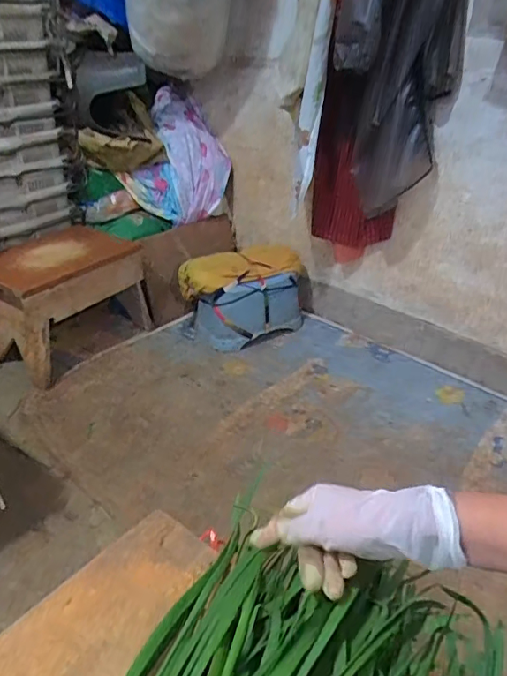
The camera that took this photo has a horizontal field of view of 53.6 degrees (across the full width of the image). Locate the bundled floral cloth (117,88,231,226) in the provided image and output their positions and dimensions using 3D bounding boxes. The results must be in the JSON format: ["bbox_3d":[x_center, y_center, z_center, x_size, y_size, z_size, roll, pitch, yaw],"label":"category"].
[{"bbox_3d":[-0.221,-0.539,1.520,0.264,0.322,0.216,10,32,11],"label":"bundled floral cloth"}]

